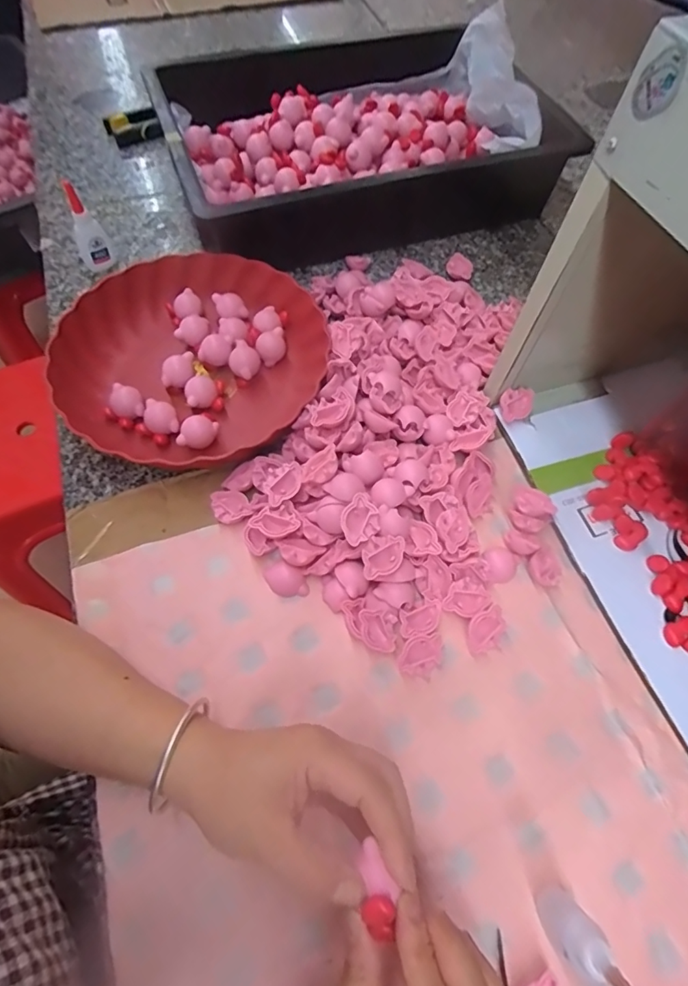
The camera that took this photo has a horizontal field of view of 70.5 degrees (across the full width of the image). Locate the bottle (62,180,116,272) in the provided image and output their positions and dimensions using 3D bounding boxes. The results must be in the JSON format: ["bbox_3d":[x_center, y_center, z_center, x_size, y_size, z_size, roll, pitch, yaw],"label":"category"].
[{"bbox_3d":[-0.269,-0.278,0.505,0.035,0.096,0.030,-28,63,-13],"label":"bottle"}]

